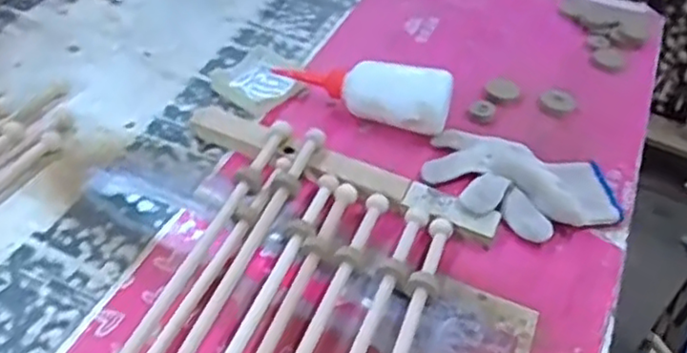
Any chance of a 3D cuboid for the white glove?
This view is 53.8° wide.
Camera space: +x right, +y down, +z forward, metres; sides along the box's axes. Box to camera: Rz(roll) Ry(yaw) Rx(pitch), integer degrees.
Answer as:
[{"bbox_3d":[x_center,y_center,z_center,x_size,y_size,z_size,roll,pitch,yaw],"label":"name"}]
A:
[{"bbox_3d":[0.157,0.004,0.603,0.168,0.027,0.105,21,45,14],"label":"white glove"}]

